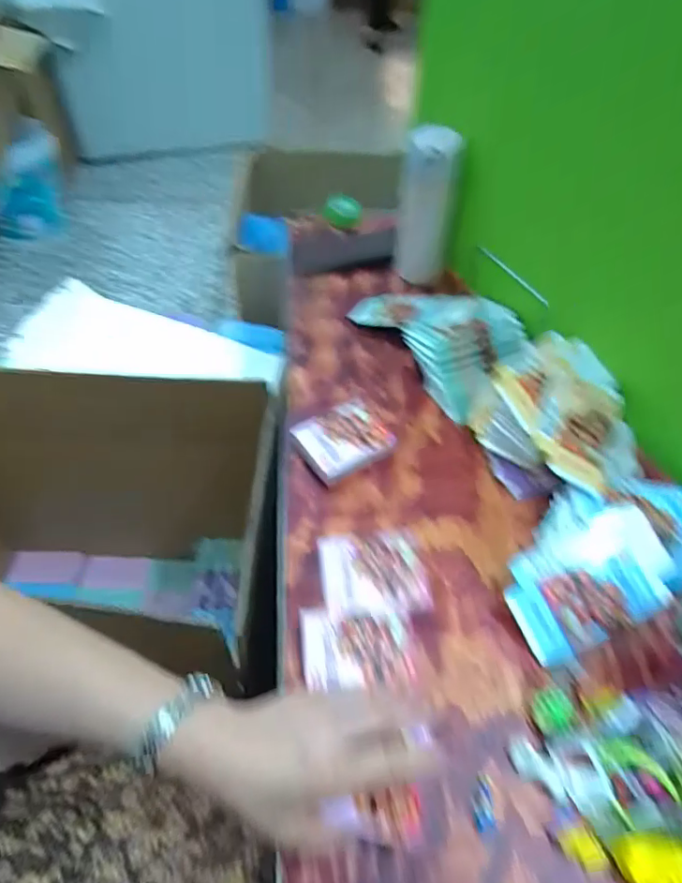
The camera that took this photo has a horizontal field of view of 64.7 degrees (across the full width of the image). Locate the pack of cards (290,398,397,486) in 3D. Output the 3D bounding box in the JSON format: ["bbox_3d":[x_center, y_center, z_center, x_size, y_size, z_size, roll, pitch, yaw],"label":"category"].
[{"bbox_3d":[0.003,-0.003,0.586,0.097,0.026,0.075,-23,54,-20],"label":"pack of cards"}]

